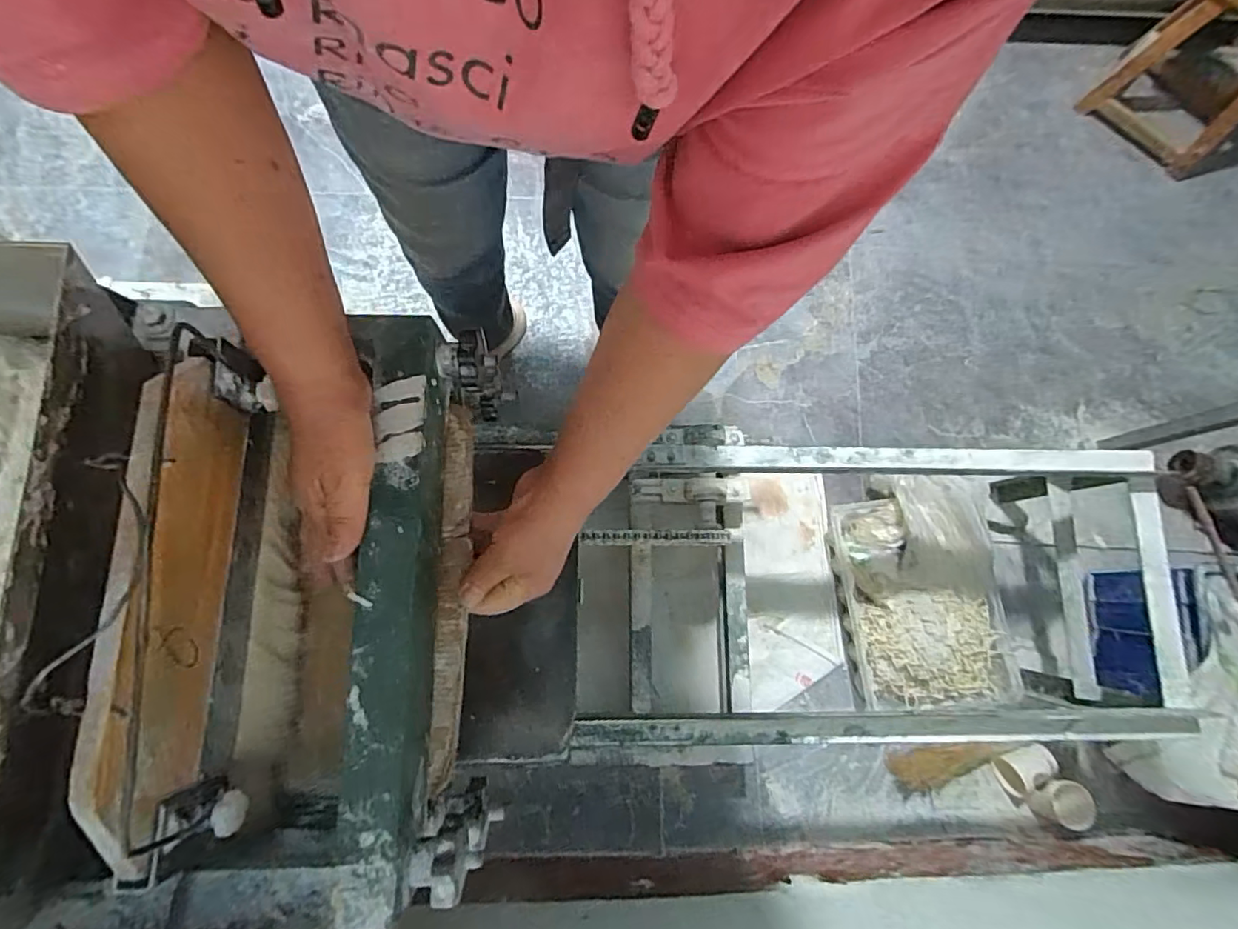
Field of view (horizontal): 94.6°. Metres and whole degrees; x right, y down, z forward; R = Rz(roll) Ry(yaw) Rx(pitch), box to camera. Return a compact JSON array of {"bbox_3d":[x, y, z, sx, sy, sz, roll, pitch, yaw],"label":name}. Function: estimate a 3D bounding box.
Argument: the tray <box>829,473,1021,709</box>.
[{"bbox_3d":[0.552,0.228,1.035,0.262,0.121,0.393,-6,80,-2],"label":"tray"}]

